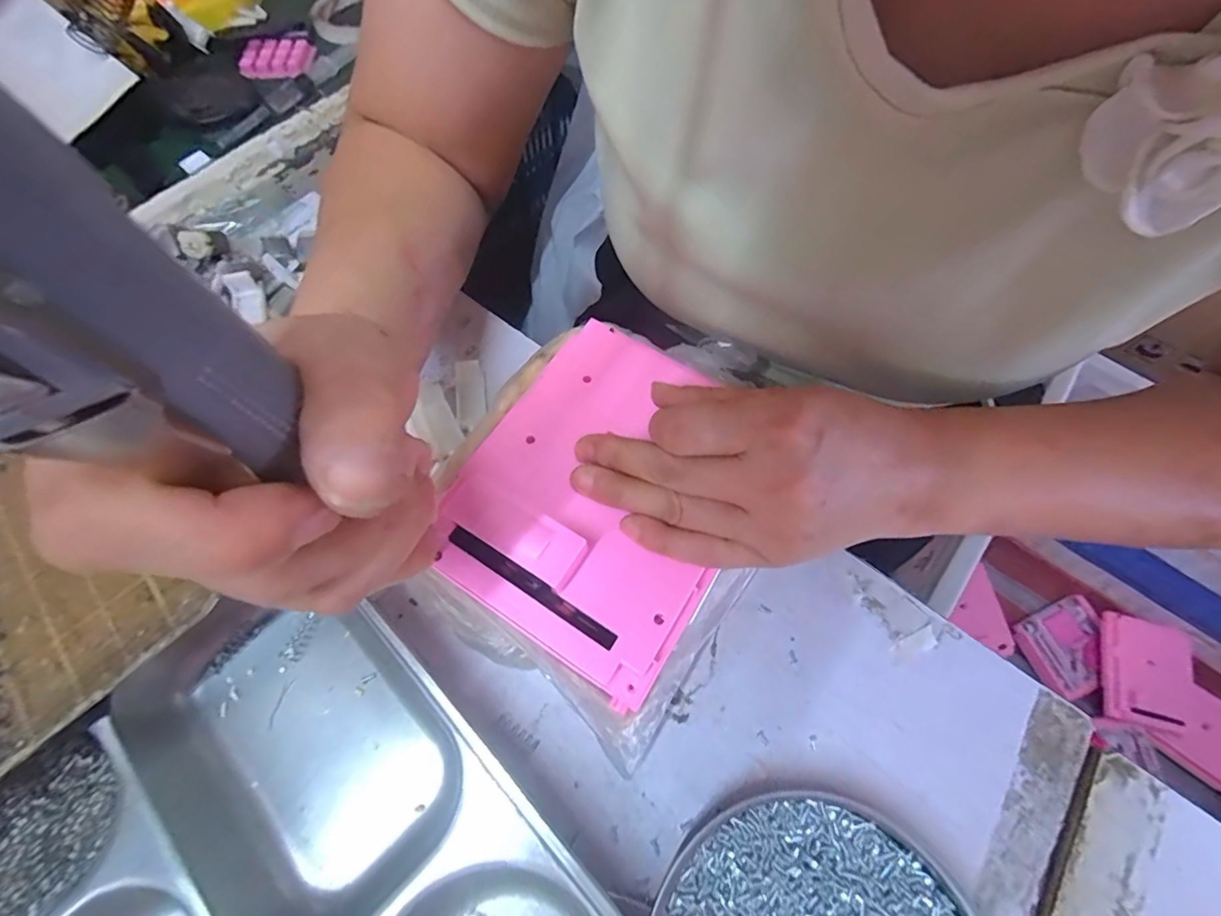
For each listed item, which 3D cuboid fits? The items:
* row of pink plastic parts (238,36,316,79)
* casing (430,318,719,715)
[{"bbox_3d":[-0.304,-0.366,0.473,0.059,0.010,0.049,-6,64,-6],"label":"row of pink plastic parts"},{"bbox_3d":[-0.003,0.010,0.245,0.122,0.027,0.154,28,66,10],"label":"casing"}]

